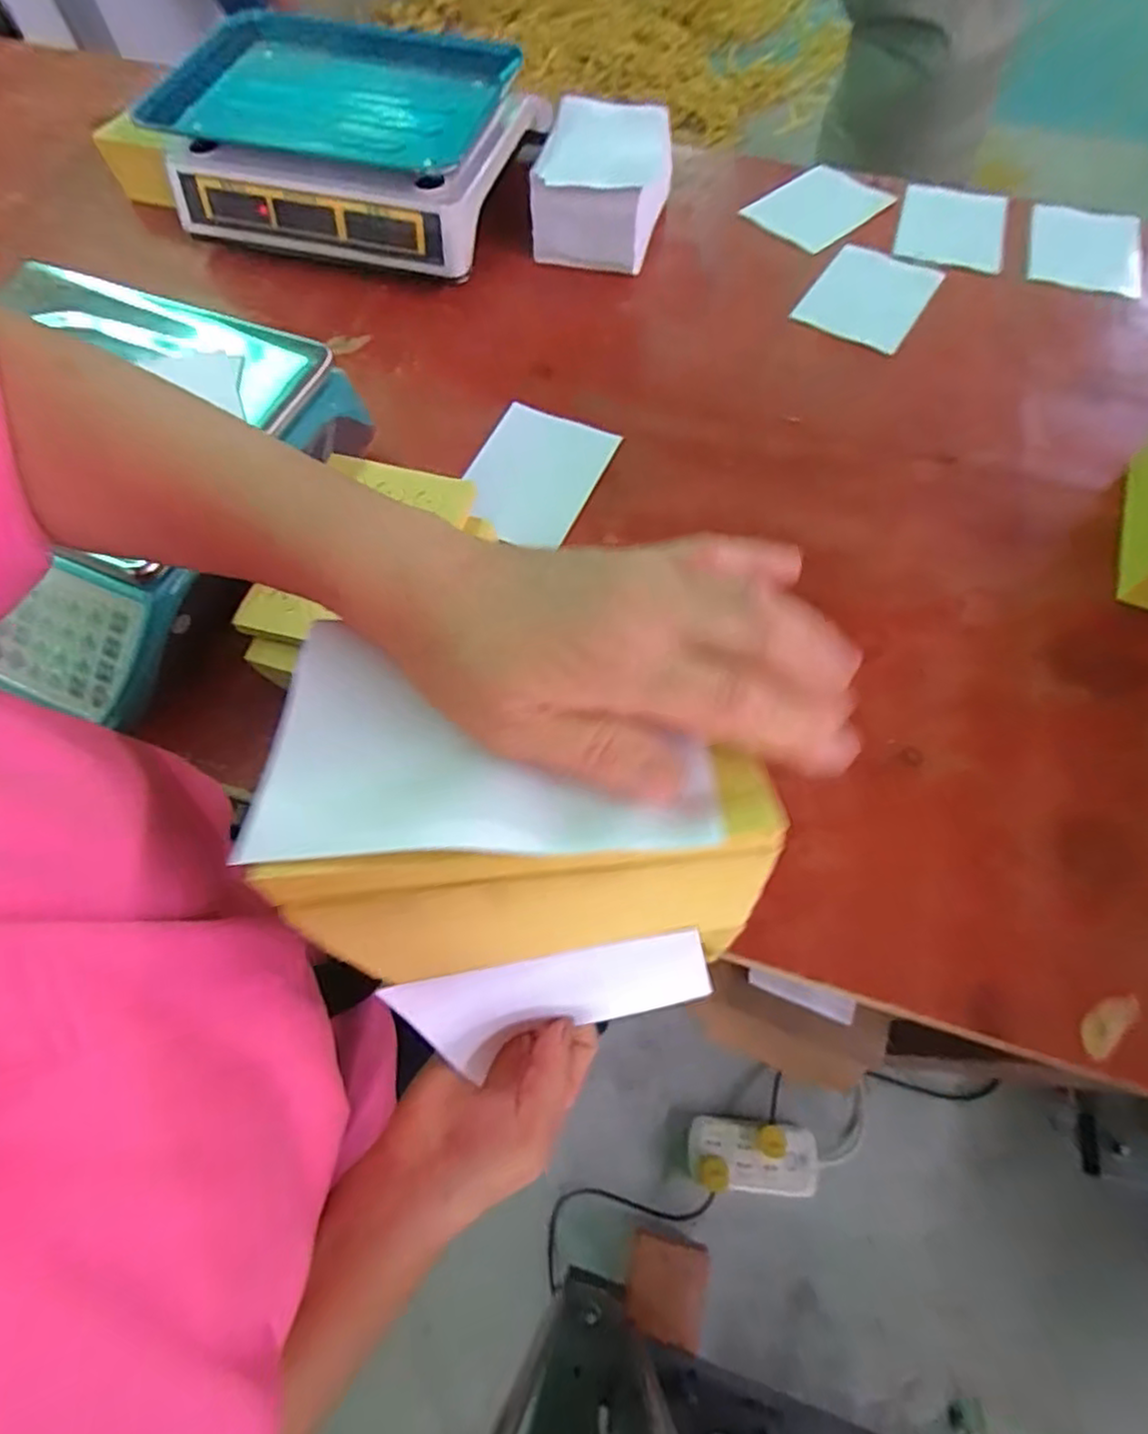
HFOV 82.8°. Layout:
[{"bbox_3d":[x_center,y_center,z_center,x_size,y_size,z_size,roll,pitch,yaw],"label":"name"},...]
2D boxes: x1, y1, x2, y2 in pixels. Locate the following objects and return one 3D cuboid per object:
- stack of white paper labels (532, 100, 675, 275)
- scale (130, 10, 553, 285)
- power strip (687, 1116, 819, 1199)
[{"bbox_3d":[0.032,-0.571,0.695,0.129,0.090,0.151,10,64,5],"label":"stack of white paper labels"},{"bbox_3d":[-0.235,-0.612,0.690,0.336,0.102,0.250,13,66,6],"label":"scale"},{"bbox_3d":[0.303,0.738,1.093,0.212,0.034,0.103,4,66,2],"label":"power strip"}]

